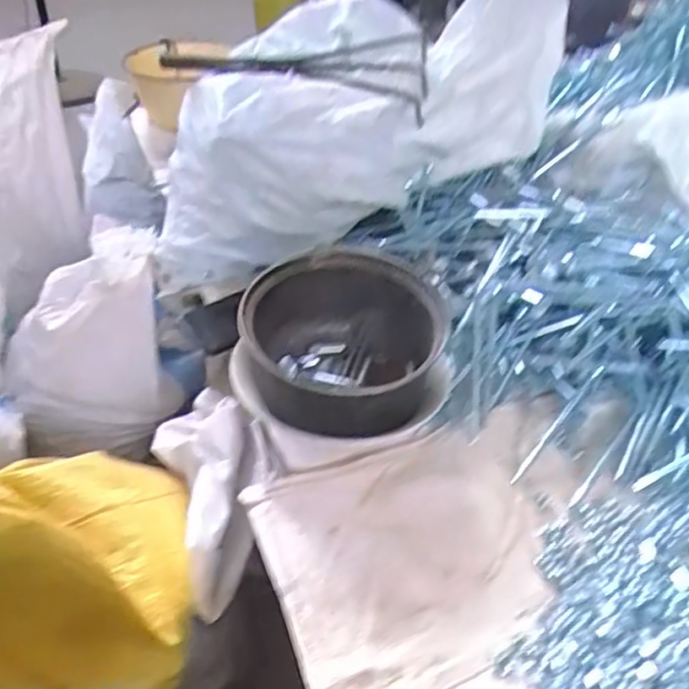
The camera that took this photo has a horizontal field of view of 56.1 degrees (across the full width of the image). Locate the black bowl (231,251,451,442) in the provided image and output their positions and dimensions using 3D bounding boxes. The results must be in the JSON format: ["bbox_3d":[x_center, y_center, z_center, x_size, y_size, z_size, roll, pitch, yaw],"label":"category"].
[{"bbox_3d":[-0.008,0.013,0.571,0.167,0.115,0.157,1,39,-1],"label":"black bowl"}]

